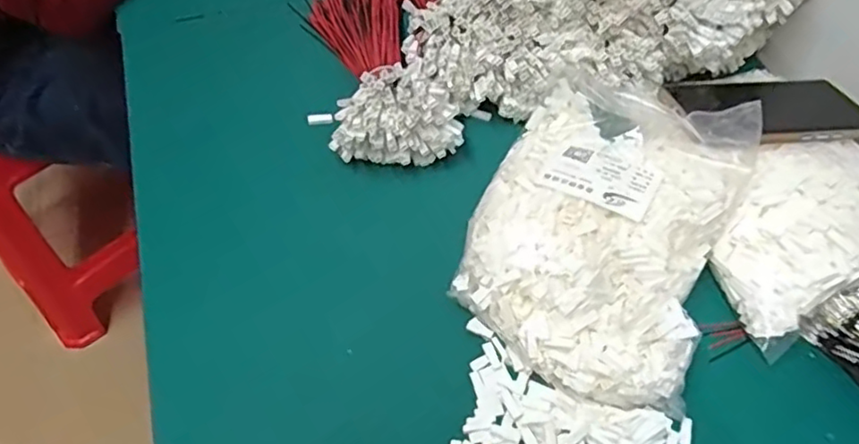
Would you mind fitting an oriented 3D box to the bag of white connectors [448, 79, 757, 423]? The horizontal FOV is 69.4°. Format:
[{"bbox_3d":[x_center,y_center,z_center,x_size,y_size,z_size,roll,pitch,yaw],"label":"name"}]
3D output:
[{"bbox_3d":[0.127,-0.001,0.459,0.170,0.076,0.246,21,56,14],"label":"bag of white connectors"}]

